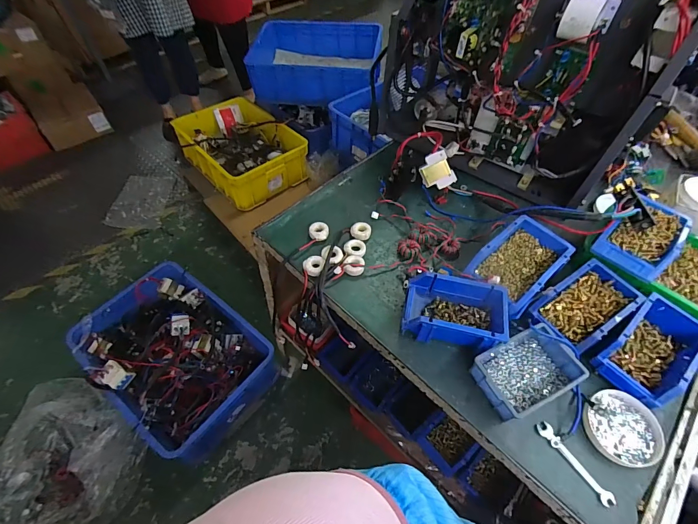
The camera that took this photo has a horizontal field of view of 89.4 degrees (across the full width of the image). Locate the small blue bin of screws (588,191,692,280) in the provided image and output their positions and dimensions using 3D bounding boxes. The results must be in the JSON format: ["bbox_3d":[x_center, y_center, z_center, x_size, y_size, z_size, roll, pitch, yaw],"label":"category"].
[{"bbox_3d":[0.538,-0.050,0.645,0.107,0.060,0.164,39,61,23],"label":"small blue bin of screws"}]

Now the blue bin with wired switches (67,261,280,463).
[{"bbox_3d":[-0.613,0.316,1.263,0.649,0.281,0.450,33,59,20],"label":"blue bin with wired switches"}]

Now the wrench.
[{"bbox_3d":[0.330,0.294,0.516,0.021,0.005,0.120,-26,59,-20],"label":"wrench"}]

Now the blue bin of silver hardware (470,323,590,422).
[{"bbox_3d":[0.279,0.170,0.558,0.157,0.048,0.104,-20,57,-16],"label":"blue bin of silver hardware"}]

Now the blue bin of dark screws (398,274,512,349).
[{"bbox_3d":[0.178,0.081,0.603,0.157,0.067,0.119,11,54,6],"label":"blue bin of dark screws"}]

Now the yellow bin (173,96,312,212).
[{"bbox_3d":[-0.526,-0.592,1.812,0.491,0.169,0.647,-34,62,-24],"label":"yellow bin"}]

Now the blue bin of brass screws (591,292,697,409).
[{"bbox_3d":[0.493,0.145,0.581,0.174,0.091,0.099,-33,61,-23],"label":"blue bin of brass screws"}]

